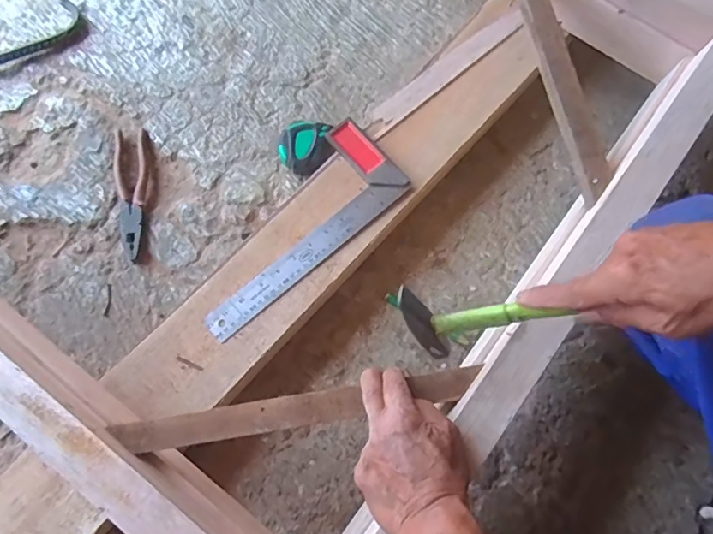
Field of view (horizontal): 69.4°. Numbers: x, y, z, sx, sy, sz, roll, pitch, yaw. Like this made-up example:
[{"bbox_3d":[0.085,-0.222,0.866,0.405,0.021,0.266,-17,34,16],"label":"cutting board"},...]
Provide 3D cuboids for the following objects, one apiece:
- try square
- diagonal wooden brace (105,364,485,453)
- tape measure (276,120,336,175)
[{"bbox_3d":[-0.080,-0.053,0.632,0.301,0.011,0.121,-40,78,-10],"label":"try square"},{"bbox_3d":[-0.053,0.137,0.498,0.349,0.012,0.031,-9,75,-4],"label":"diagonal wooden brace"},{"bbox_3d":[-0.071,-0.164,0.708,0.068,0.042,0.075,19,75,5],"label":"tape measure"}]

